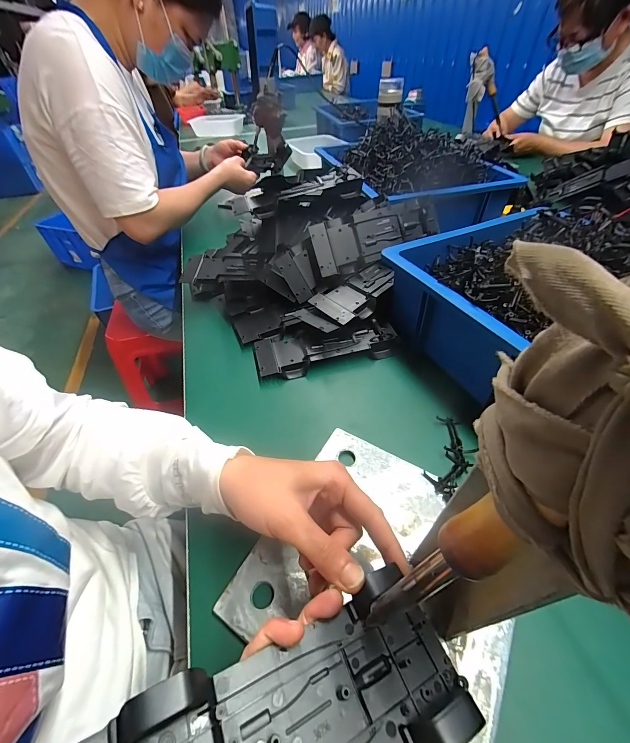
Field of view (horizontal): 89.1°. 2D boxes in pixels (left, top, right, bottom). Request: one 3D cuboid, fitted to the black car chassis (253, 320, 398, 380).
[{"bbox_3d":[0.016,-0.034,0.444,0.190,0.027,0.066,-11,46,-7],"label":"black car chassis"}]

